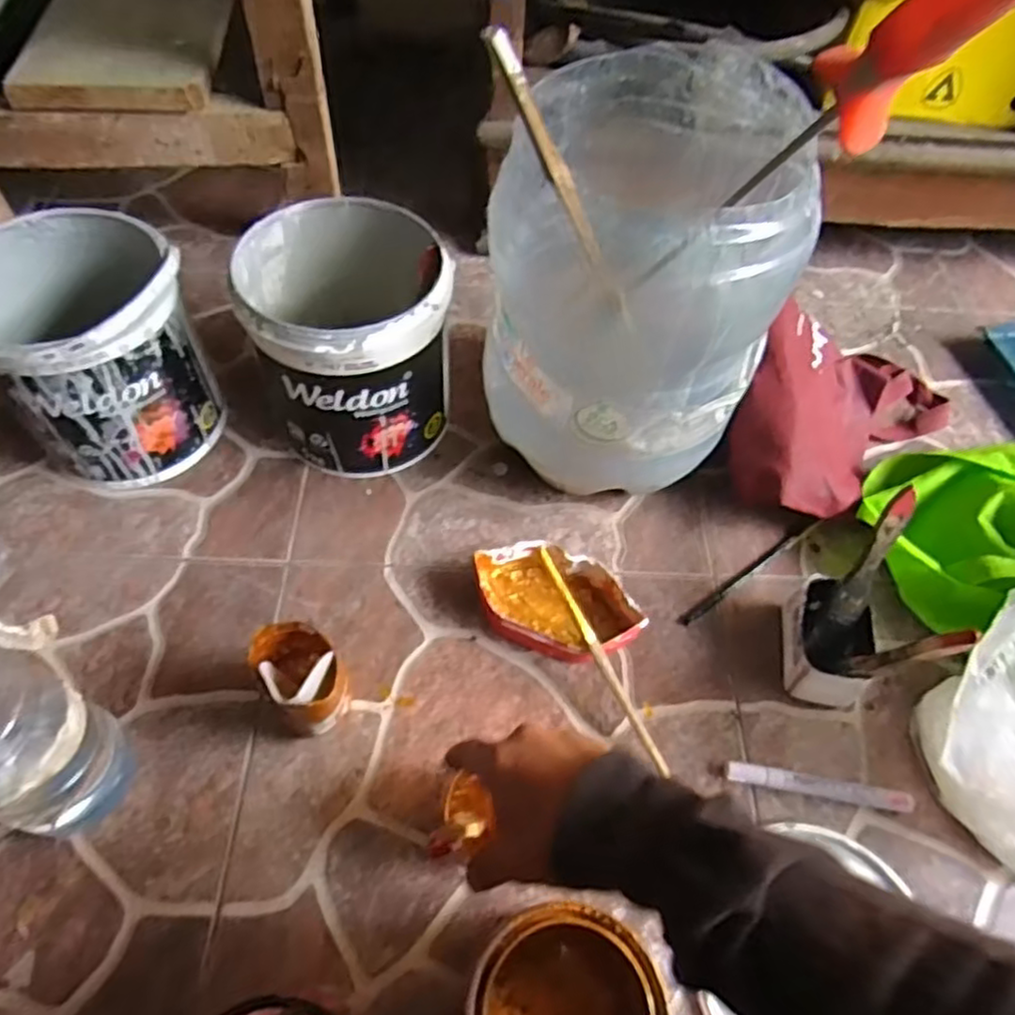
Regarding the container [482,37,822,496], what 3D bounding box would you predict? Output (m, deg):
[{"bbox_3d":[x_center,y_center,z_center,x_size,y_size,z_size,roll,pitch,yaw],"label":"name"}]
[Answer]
[{"bbox_3d":[0.115,-0.193,0.589,0.236,0.271,0.250,27,60,16],"label":"container"}]

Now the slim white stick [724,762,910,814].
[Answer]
[{"bbox_3d":[0.247,0.222,0.542,0.143,0.017,0.016,9,55,2],"label":"slim white stick"}]

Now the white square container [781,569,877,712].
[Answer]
[{"bbox_3d":[0.275,0.118,0.578,0.063,0.065,0.090,11,55,3],"label":"white square container"}]

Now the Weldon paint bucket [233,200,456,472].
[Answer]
[{"bbox_3d":[-0.146,-0.153,0.655,0.167,0.190,0.179,2,55,-3],"label":"Weldon paint bucket"}]

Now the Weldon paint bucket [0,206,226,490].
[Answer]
[{"bbox_3d":[-0.377,-0.139,0.630,0.172,0.191,0.191,-26,61,-20],"label":"Weldon paint bucket"}]

